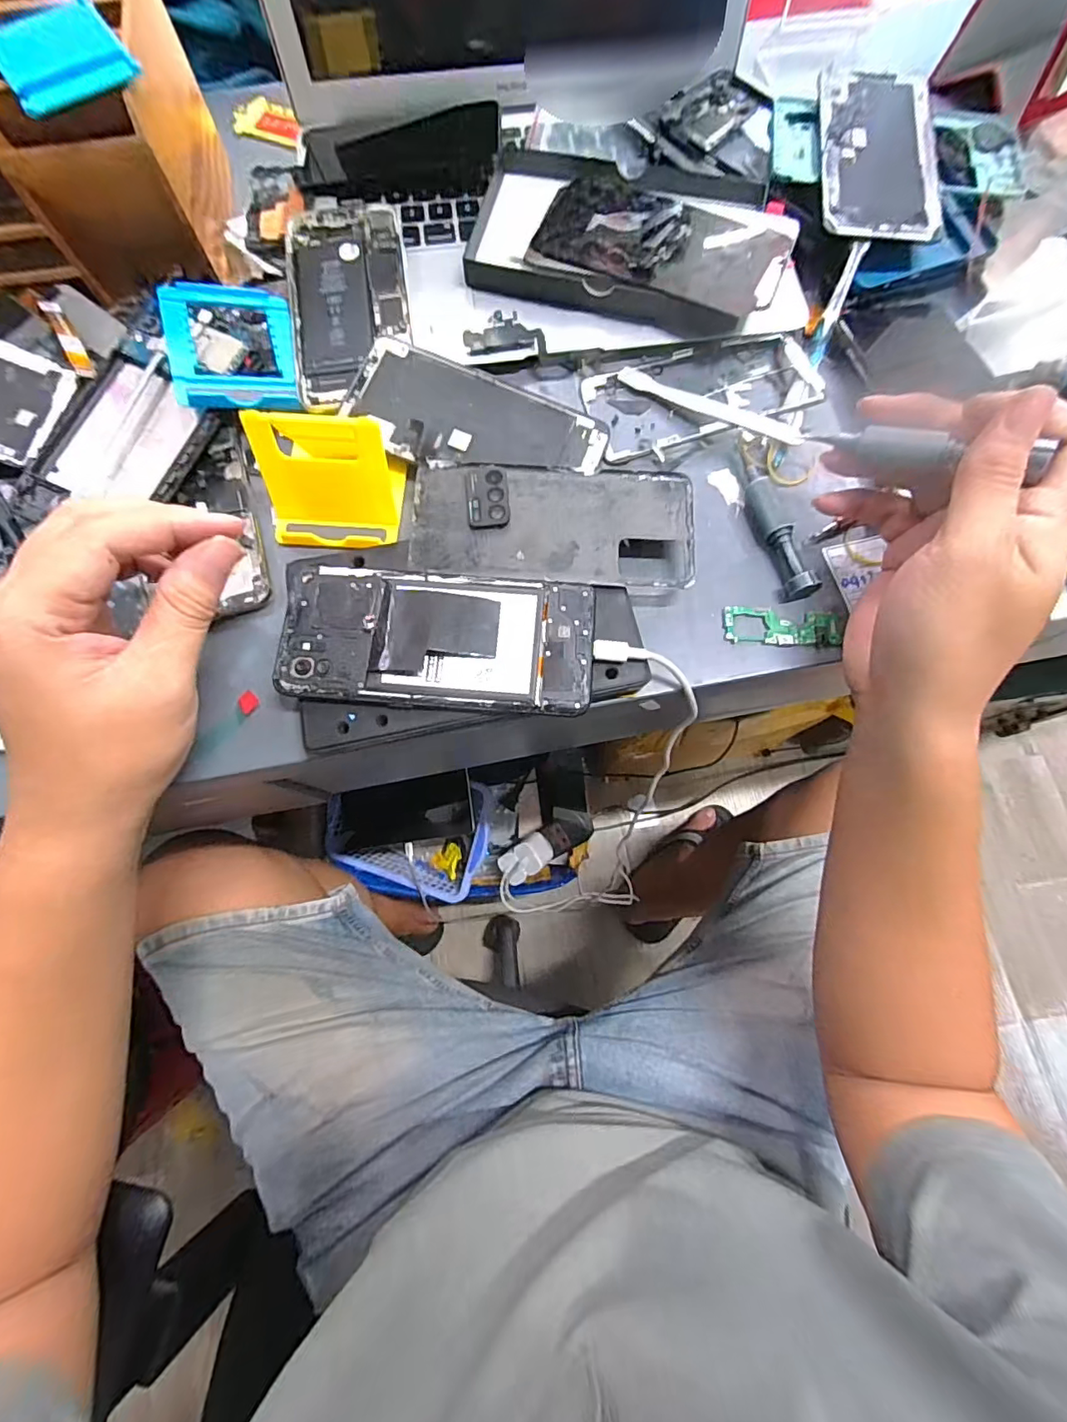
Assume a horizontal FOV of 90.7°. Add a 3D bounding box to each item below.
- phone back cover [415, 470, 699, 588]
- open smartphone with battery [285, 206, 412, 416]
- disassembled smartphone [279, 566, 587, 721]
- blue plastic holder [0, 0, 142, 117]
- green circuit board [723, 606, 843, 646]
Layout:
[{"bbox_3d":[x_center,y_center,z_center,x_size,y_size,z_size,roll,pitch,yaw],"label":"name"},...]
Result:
[{"bbox_3d":[0.011,-0.102,0.293,0.155,0.006,0.068,0,78,0],"label":"phone back cover"},{"bbox_3d":[-0.117,-0.264,0.335,0.072,0.009,0.156,-8,75,-2],"label":"open smartphone with battery"},{"bbox_3d":[-0.049,-0.037,0.272,0.155,0.015,0.069,4,79,0],"label":"disassembled smartphone"},{"bbox_3d":[-0.238,-0.330,0.264,0.059,0.007,0.065,-37,78,-9],"label":"blue plastic holder"},{"bbox_3d":[0.139,-0.047,0.293,0.062,0.004,0.021,4,74,1],"label":"green circuit board"}]

